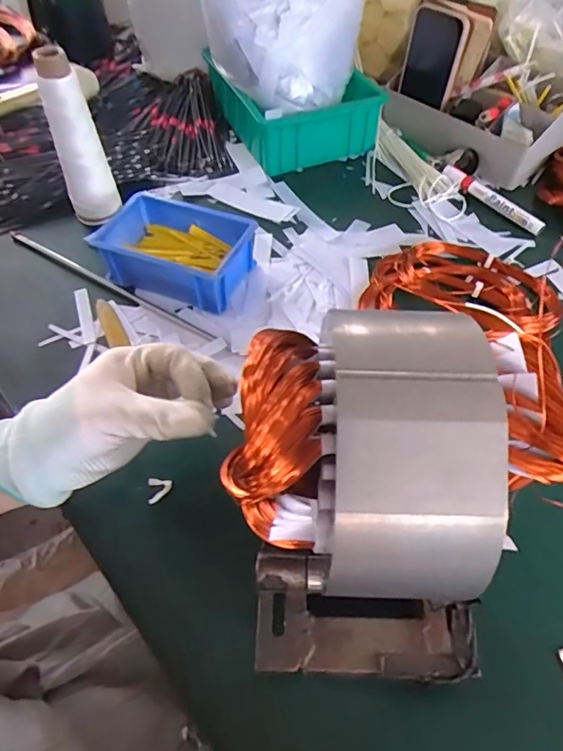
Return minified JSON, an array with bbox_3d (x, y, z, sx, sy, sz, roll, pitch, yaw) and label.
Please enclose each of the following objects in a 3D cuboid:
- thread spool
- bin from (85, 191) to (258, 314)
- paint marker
[{"bbox_3d":[-0.219,-0.242,0.532,0.053,0.171,0.045,-22,58,-15],"label":"thread spool"},{"bbox_3d":[-0.108,-0.131,0.519,0.153,0.057,0.097,18,57,13],"label":"bin"},{"bbox_3d":[0.254,-0.213,0.598,0.021,0.019,0.142,-36,62,-22],"label":"paint marker"}]

